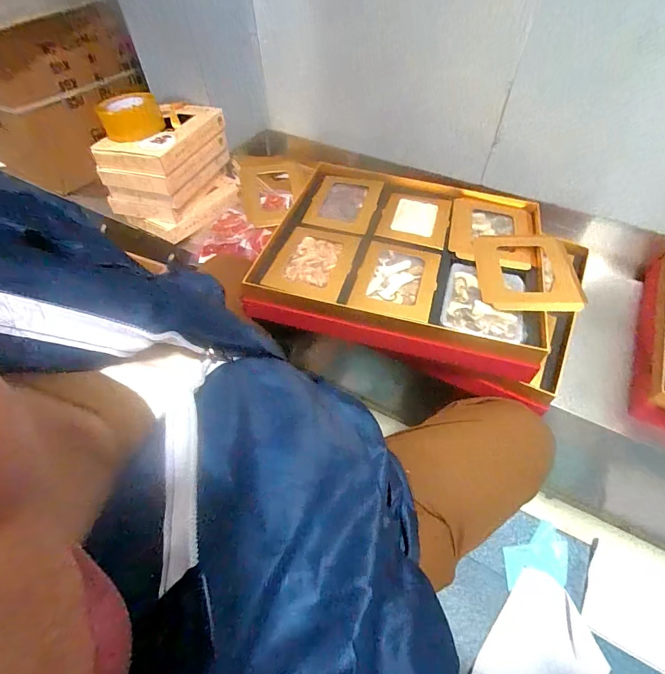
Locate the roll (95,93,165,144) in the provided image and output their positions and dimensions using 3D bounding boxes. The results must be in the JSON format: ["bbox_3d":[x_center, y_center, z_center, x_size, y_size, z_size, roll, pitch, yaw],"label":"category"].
[{"bbox_3d":[-0.430,-0.472,0.836,0.120,0.070,0.118,-18,53,-13],"label":"roll"}]

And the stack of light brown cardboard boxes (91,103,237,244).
[{"bbox_3d":[-0.371,-0.398,0.911,0.212,0.175,0.257,11,52,10],"label":"stack of light brown cardboard boxes"}]

